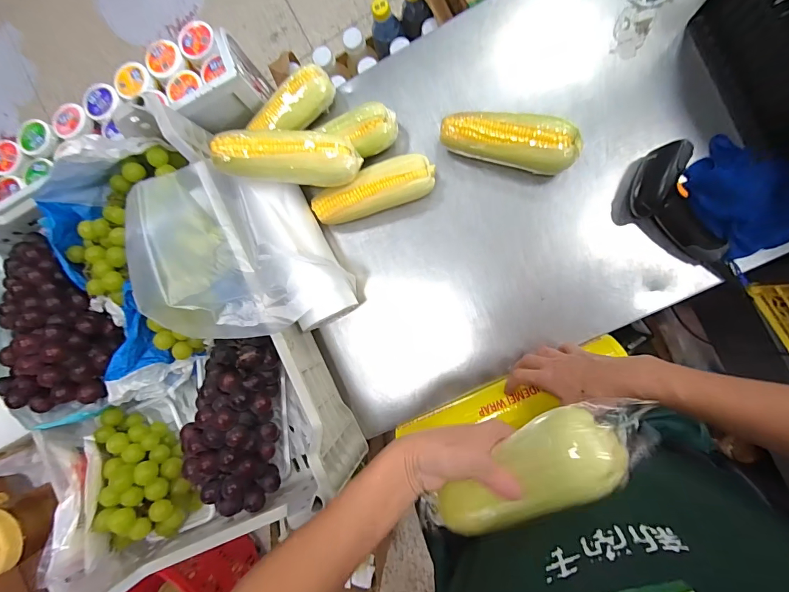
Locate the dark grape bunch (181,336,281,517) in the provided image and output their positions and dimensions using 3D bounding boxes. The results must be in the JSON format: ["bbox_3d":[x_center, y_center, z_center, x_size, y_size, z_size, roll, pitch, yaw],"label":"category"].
[{"bbox_3d":[-0.205,0.157,0.498,0.107,0.088,0.215,2,90,9],"label":"dark grape bunch"}]

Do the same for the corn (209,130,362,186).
[{"bbox_3d":[-0.134,-0.177,0.498,0.181,0.061,0.056,-1,90,-16],"label":"corn"}]

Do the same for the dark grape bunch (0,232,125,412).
[{"bbox_3d":[-0.466,0.027,0.530,0.131,0.080,0.249,-12,88,9],"label":"dark grape bunch"}]

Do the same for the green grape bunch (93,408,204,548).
[{"bbox_3d":[-0.341,0.239,0.522,0.090,0.079,0.186,-22,87,8],"label":"green grape bunch"}]

